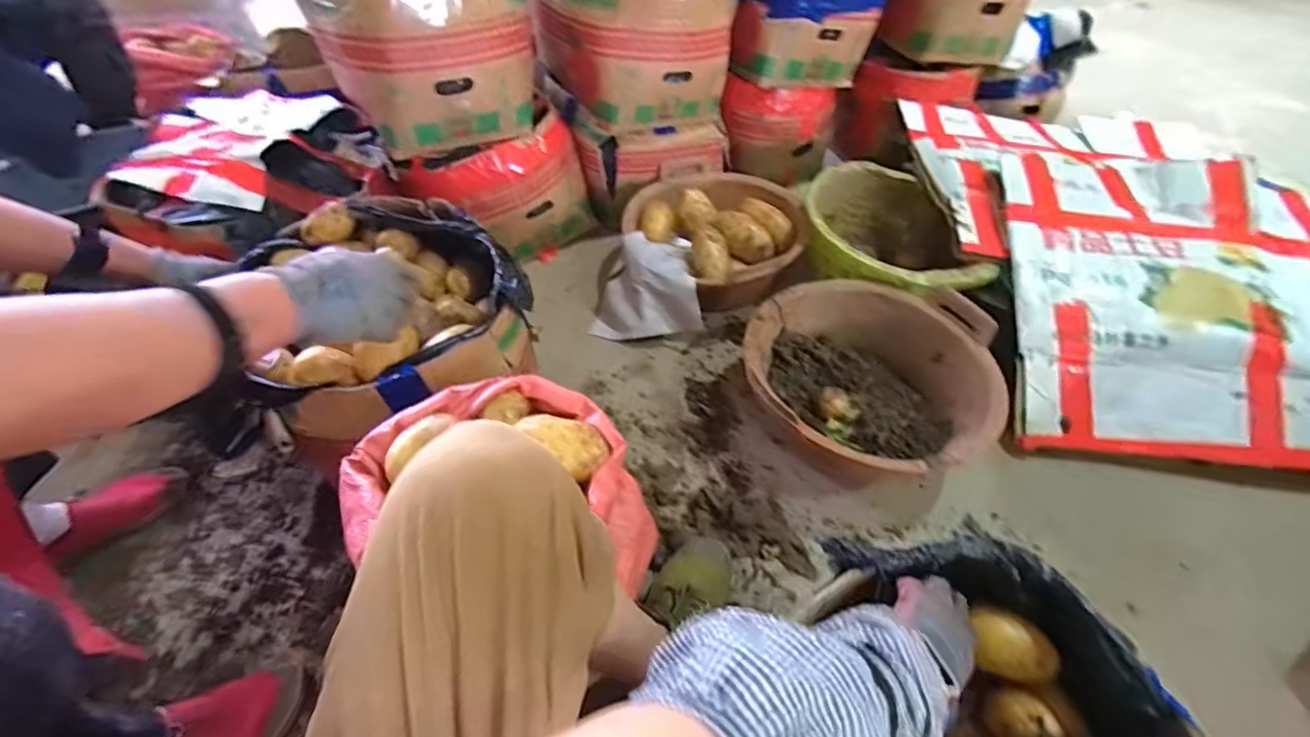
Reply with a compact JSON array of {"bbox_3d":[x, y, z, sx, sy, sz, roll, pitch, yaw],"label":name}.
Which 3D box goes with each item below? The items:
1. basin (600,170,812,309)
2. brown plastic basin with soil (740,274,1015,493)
[{"bbox_3d":[0.114,-0.280,1.206,0.380,0.144,0.430,17,51,13],"label":"basin"},{"bbox_3d":[0.337,0.029,0.930,0.383,0.192,0.365,1,49,-1],"label":"brown plastic basin with soil"}]

